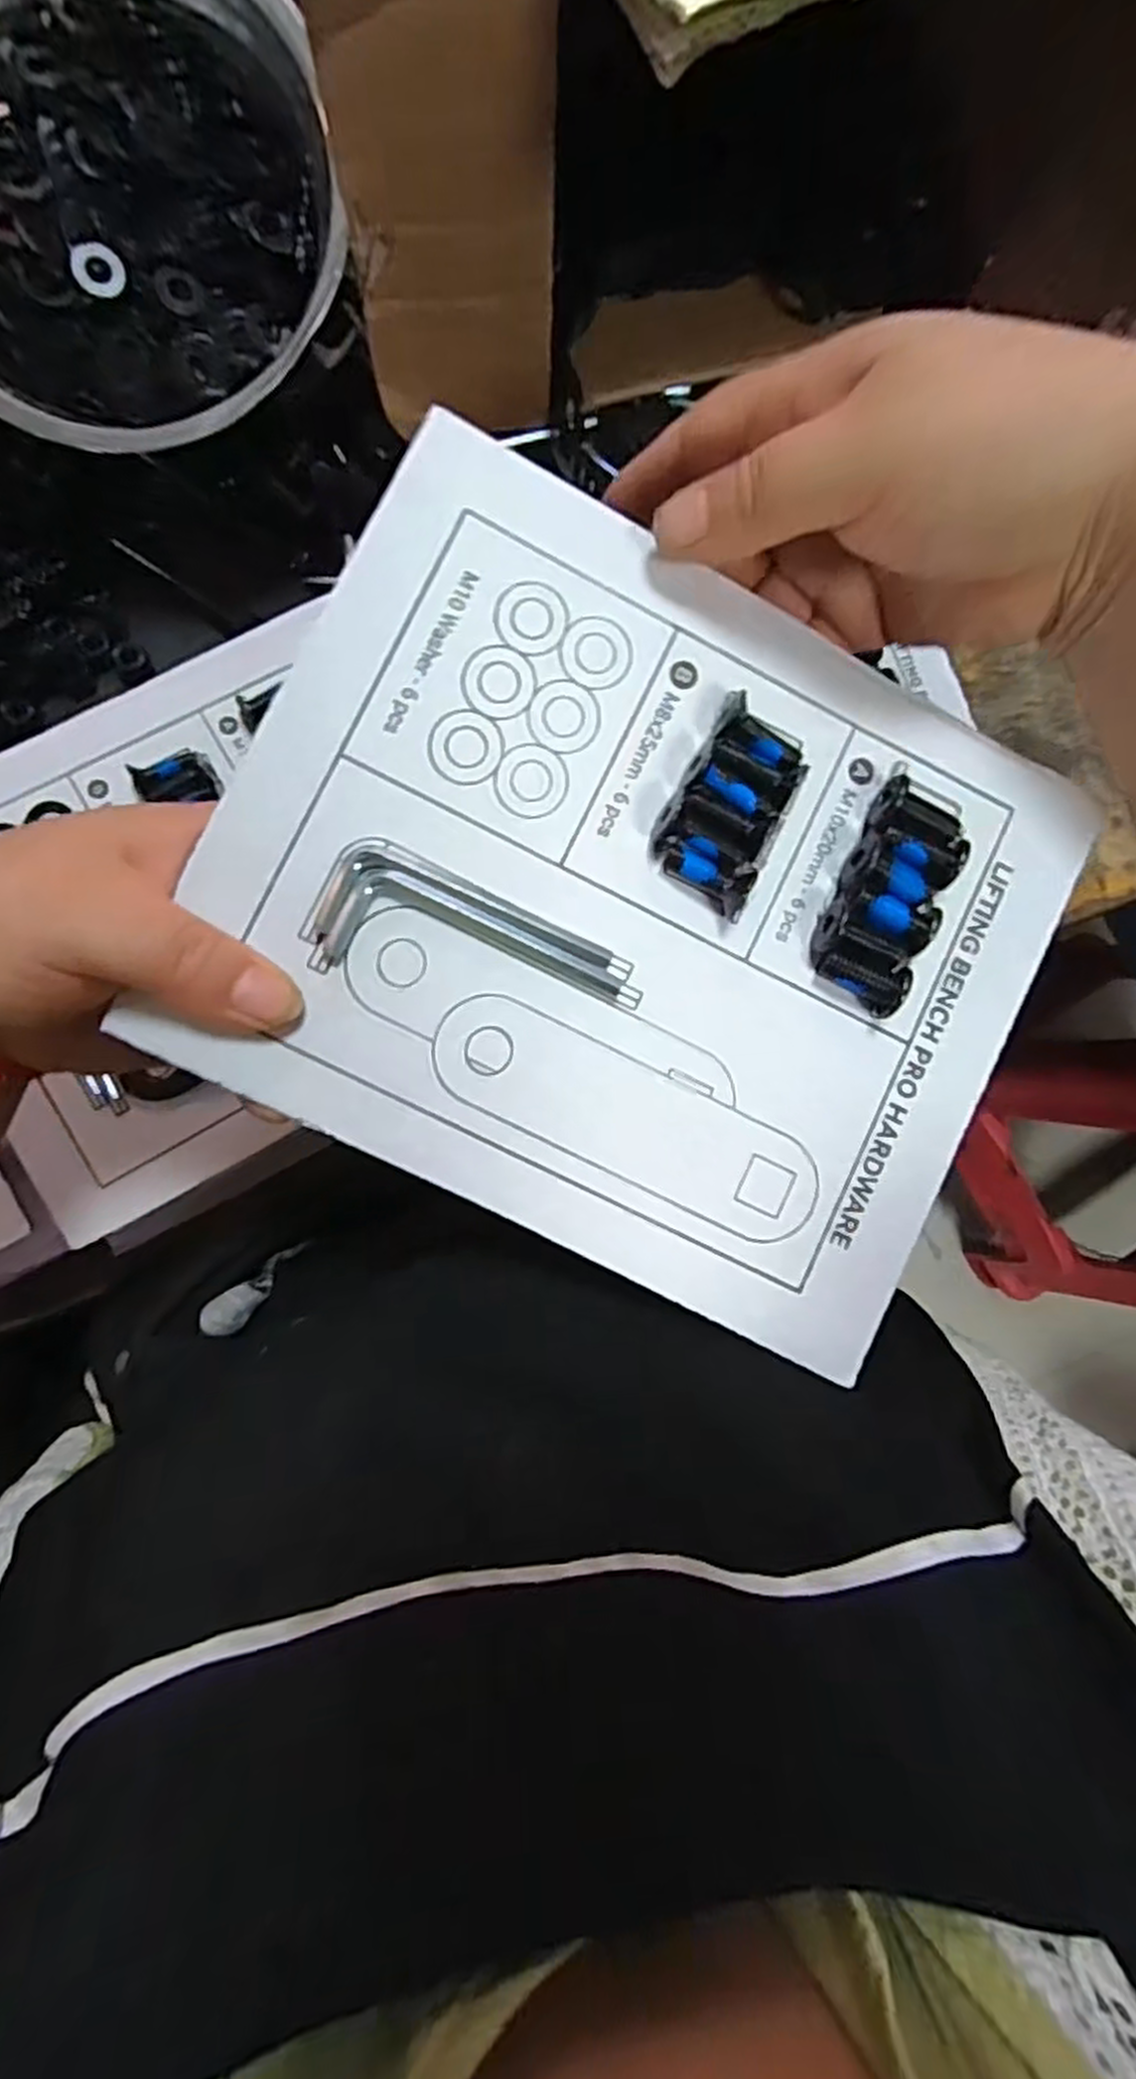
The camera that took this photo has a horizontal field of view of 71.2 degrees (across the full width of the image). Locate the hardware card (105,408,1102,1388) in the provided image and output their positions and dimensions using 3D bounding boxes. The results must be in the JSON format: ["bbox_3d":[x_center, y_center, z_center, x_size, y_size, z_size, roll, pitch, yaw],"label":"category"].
[{"bbox_3d":[0.022,-0.038,0.221,0.219,0.013,0.188,26,87,-1],"label":"hardware card"}]

